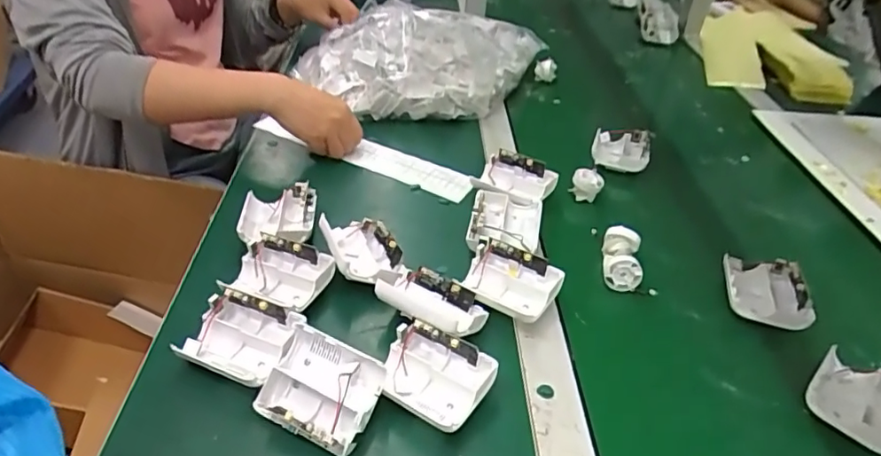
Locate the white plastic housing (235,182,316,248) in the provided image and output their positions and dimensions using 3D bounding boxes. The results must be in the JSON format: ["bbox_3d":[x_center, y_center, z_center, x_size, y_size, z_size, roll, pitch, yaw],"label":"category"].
[{"bbox_3d":[-0.159,-0.008,0.546,0.068,0.031,0.094,-1,38,-8],"label":"white plastic housing"}]

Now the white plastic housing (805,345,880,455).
[{"bbox_3d":[0.334,0.134,0.443,0.084,0.034,0.068,-29,49,-36],"label":"white plastic housing"}]

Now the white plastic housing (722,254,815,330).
[{"bbox_3d":[0.305,0.059,0.531,0.070,0.033,0.079,14,39,12],"label":"white plastic housing"}]

